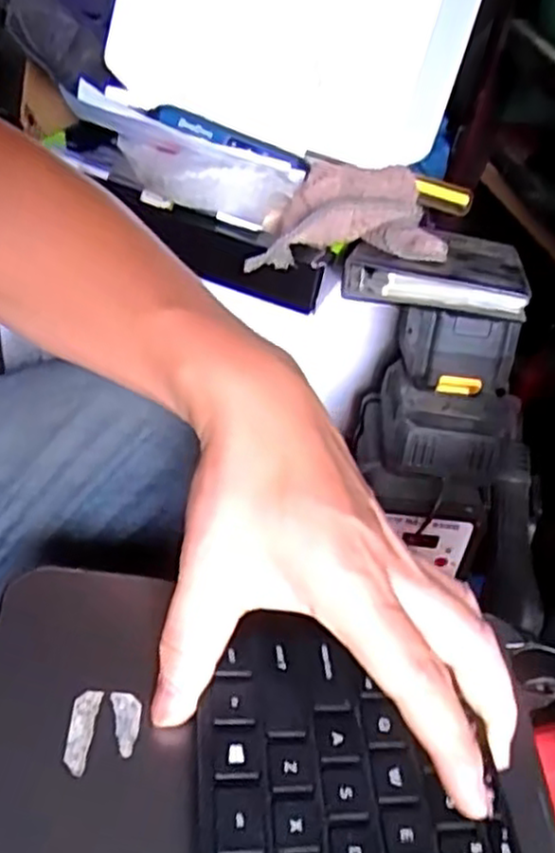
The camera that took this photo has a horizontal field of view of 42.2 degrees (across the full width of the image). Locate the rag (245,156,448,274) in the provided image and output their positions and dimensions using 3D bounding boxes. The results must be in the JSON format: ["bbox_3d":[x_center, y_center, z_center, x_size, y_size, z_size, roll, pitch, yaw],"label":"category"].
[{"bbox_3d":[0.057,-0.173,0.598,0.146,0.051,0.131,9,42,-6],"label":"rag"}]

